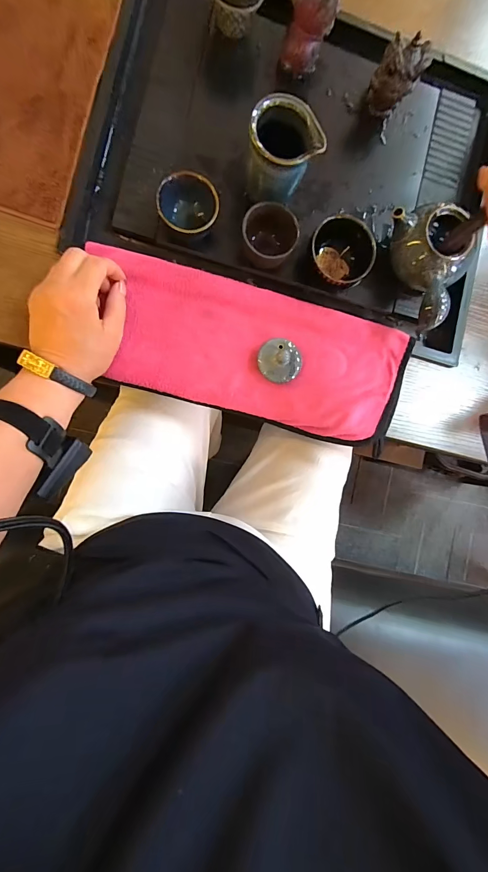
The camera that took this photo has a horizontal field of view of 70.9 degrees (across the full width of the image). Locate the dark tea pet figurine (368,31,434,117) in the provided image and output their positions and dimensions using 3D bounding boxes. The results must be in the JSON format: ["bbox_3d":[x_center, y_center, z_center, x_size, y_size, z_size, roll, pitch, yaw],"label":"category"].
[{"bbox_3d":[0.174,-0.408,0.396,0.047,0.072,0.037,19,86,-7],"label":"dark tea pet figurine"}]

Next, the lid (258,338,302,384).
[{"bbox_3d":[0.042,-0.085,0.377,0.048,0.026,0.048,0,87,-9],"label":"lid"}]

